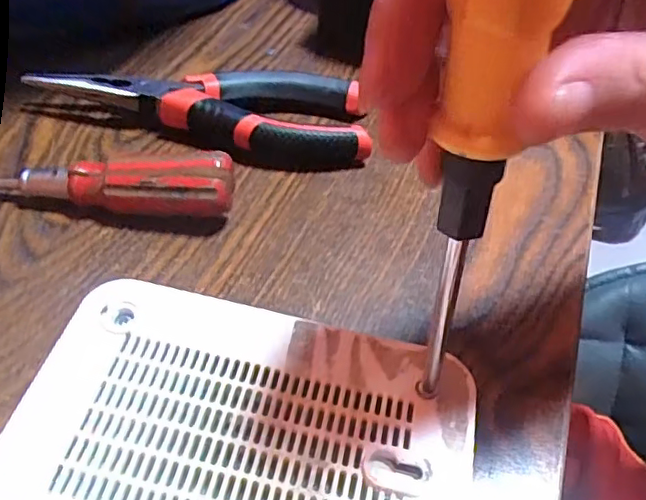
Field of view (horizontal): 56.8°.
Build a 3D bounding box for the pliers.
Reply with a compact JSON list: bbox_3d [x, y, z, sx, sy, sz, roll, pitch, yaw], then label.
[{"bbox_3d":[-0.053,-0.072,0.285,0.151,0.017,0.056,10,49,5],"label":"pliers"}]

